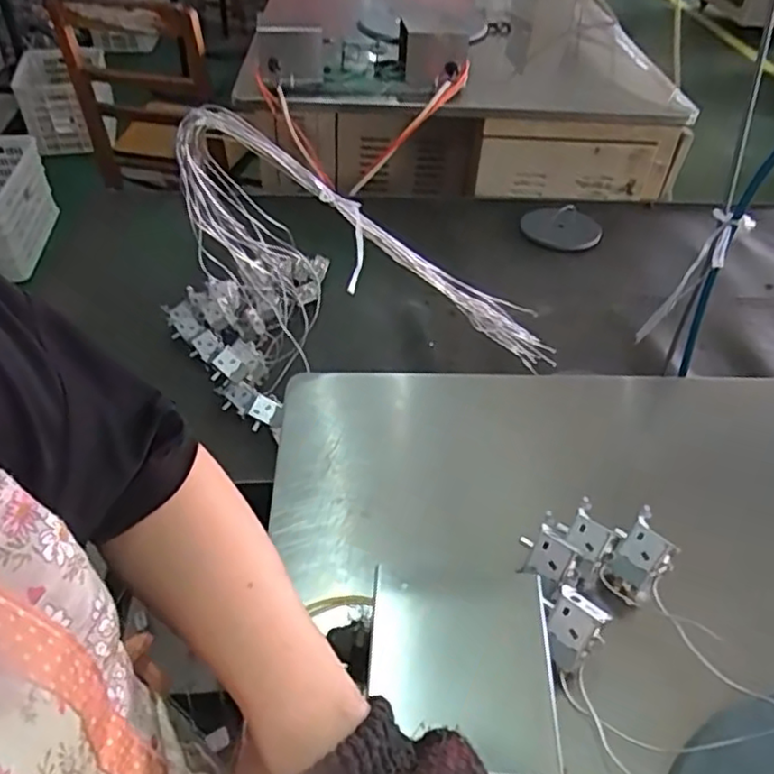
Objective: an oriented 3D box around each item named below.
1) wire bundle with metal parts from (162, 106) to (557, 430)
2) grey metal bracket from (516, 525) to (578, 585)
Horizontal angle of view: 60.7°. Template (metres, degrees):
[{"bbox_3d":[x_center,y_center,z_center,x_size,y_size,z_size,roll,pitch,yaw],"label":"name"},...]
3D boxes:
[{"bbox_3d":[-0.049,-0.201,0.897,0.486,0.380,0.296,-16,47,-16],"label":"wire bundle with metal parts"},{"bbox_3d":[0.127,0.132,0.524,0.044,0.038,0.022,20,4,22],"label":"grey metal bracket"}]

